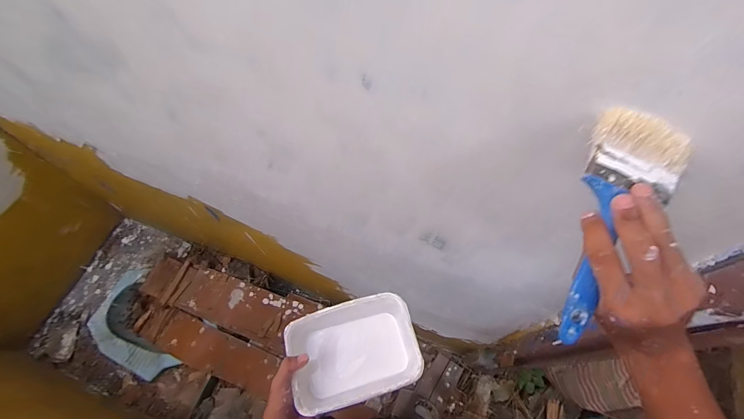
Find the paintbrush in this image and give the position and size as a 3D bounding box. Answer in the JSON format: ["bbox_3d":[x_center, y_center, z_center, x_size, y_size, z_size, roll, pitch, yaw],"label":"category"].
[{"bbox_3d":[0.196,0.019,0.283,0.074,0.020,0.189,20,90,11],"label":"paintbrush"}]

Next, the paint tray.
[{"bbox_3d":[-0.026,0.200,0.492,0.170,0.061,0.123,-16,63,-7],"label":"paint tray"}]

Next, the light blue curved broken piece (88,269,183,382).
[{"bbox_3d":[-0.936,0.462,1.350,0.258,0.072,0.446,-28,66,-13],"label":"light blue curved broken piece"}]

